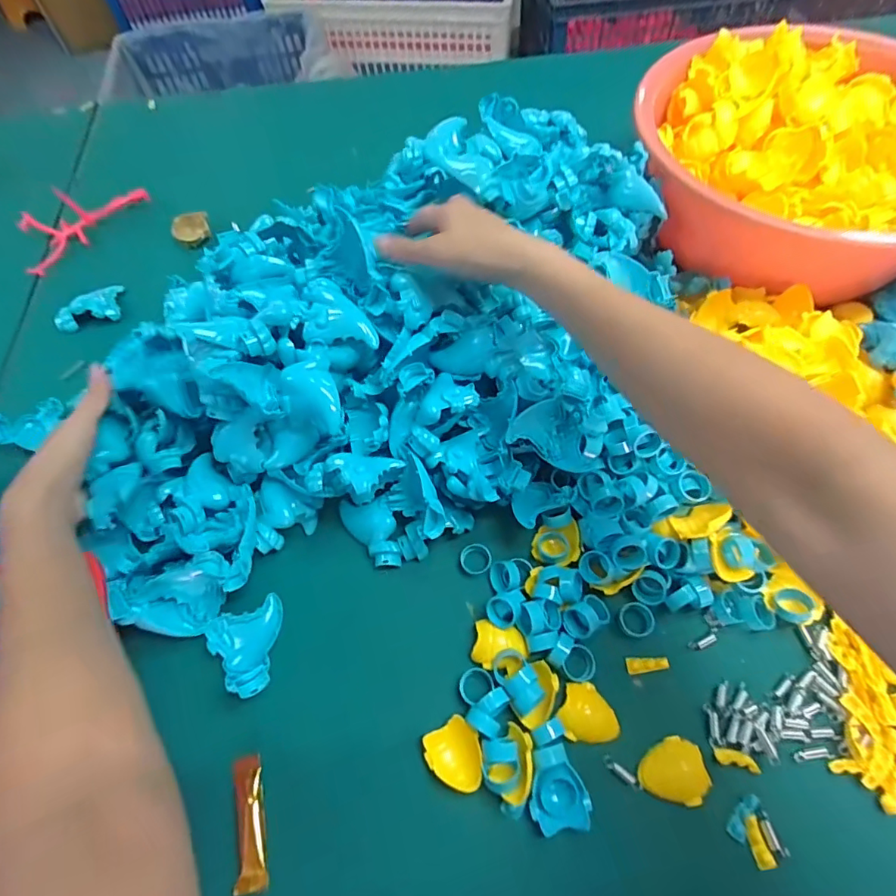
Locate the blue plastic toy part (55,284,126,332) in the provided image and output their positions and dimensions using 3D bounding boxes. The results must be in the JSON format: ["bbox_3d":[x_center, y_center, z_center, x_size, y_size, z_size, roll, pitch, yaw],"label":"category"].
[{"bbox_3d":[-0.406,-0.161,0.567,0.065,0.020,0.055,-18,62,-8],"label":"blue plastic toy part"}]

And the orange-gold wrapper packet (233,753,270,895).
[{"bbox_3d":[-0.134,0.253,0.340,0.021,0.009,0.075,1,54,-29],"label":"orange-gold wrapper packet"}]

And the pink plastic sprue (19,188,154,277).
[{"bbox_3d":[-0.480,-0.298,0.634,0.083,0.044,0.174,28,65,16],"label":"pink plastic sprue"}]

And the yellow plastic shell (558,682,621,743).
[{"bbox_3d":[0.102,0.193,0.366,0.042,0.010,0.038,2,64,-7],"label":"yellow plastic shell"}]

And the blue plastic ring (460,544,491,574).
[{"bbox_3d":[0.023,0.092,0.421,0.025,0.009,0.025,-1,61,2],"label":"blue plastic ring"}]

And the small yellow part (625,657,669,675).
[{"bbox_3d":[0.151,0.164,0.379,0.030,0.006,0.011,-10,60,12],"label":"small yellow part"}]

